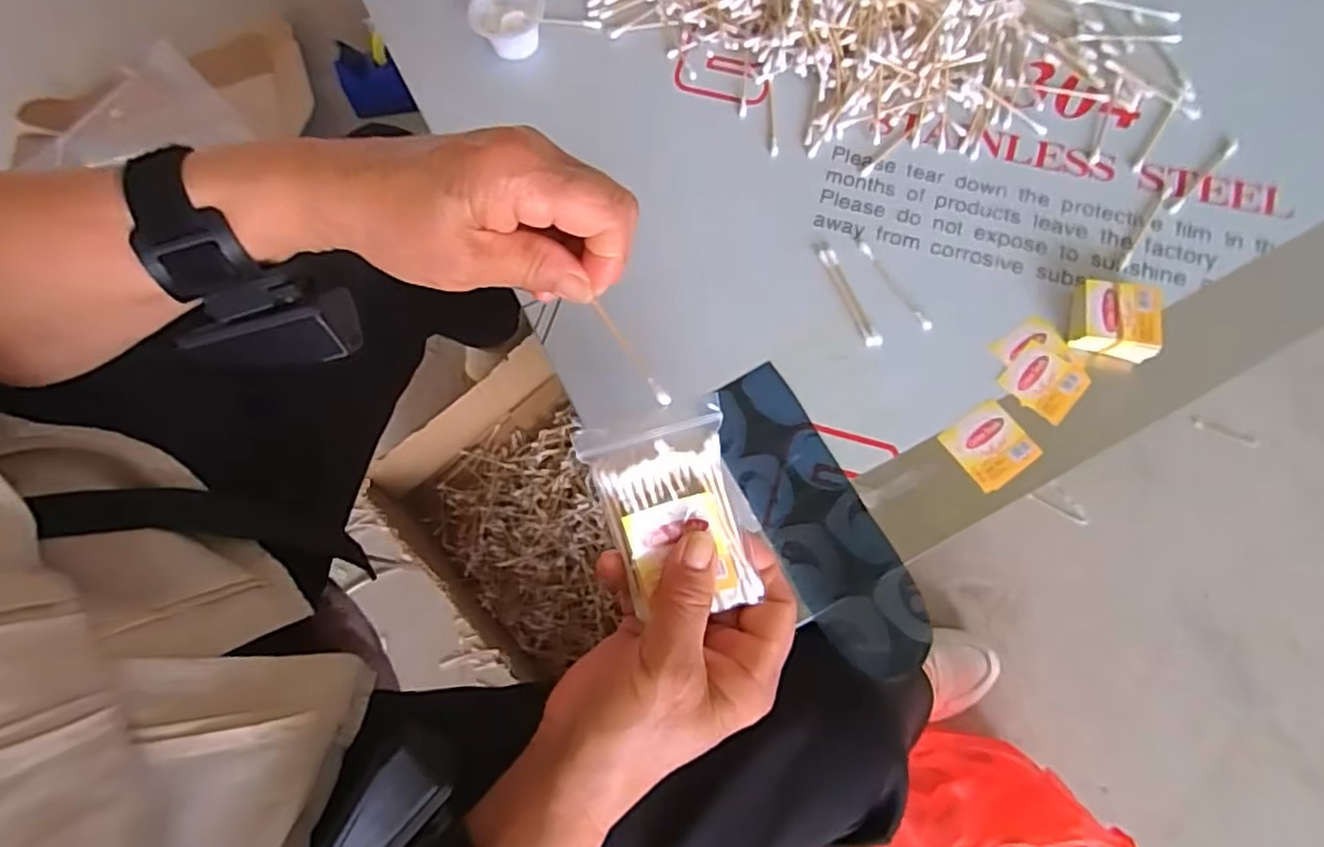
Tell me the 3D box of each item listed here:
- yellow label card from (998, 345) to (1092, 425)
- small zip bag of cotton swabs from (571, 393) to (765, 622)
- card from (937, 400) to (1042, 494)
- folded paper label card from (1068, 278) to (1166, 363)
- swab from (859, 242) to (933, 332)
[{"bbox_3d":[0.237,-0.027,0.416,0.044,0.004,0.042,38,78,13],"label":"yellow label card"},{"bbox_3d":[0.003,0.040,0.287,0.060,0.012,0.087,-14,97,3],"label":"small zip bag of cotton swabs"},{"bbox_3d":[0.200,0.013,0.407,0.044,0.004,0.044,-34,75,-8],"label":"card"},{"bbox_3d":[0.281,-0.064,0.417,0.046,0.019,0.043,12,74,6],"label":"folded paper label card"},{"bbox_3d":[0.153,-0.091,0.441,0.008,0.004,0.076,-30,74,-7],"label":"swab"}]

